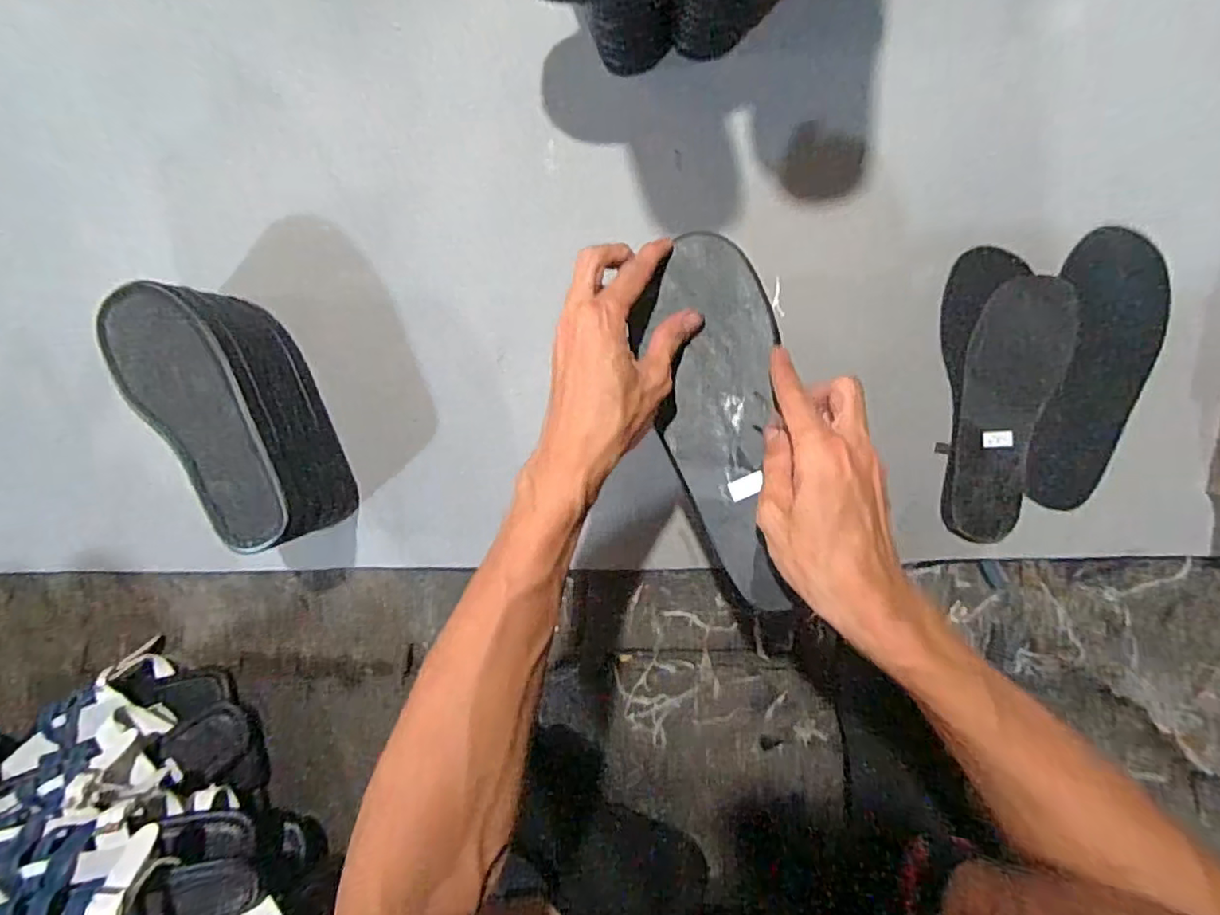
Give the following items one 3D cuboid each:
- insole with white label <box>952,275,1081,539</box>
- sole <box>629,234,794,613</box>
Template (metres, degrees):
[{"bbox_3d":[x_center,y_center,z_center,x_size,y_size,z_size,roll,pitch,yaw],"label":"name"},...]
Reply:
[{"bbox_3d":[0.347,-0.043,0.533,0.082,0.014,0.227,12,95,9],"label":"insole with white label"},{"bbox_3d":[0.073,-0.026,0.421,0.091,0.011,0.255,-7,85,10],"label":"sole"}]

